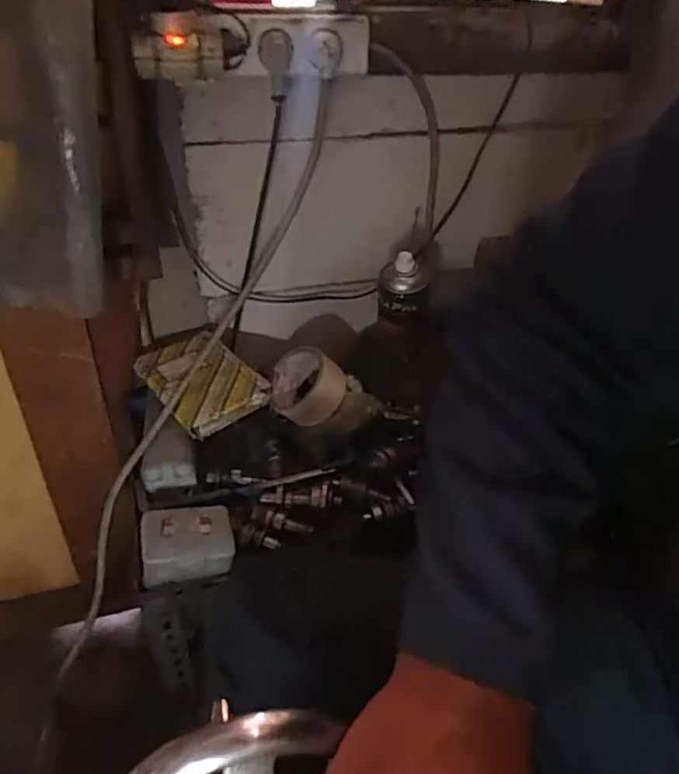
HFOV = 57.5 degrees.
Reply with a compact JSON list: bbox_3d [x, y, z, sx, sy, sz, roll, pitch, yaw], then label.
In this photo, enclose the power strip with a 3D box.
[{"bbox_3d":[-0.084,-0.353,0.640,0.256,0.061,0.067,-16,39,-22],"label":"power strip"}]

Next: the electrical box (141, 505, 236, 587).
[{"bbox_3d":[-0.153,0.156,0.629,0.090,0.038,0.067,-7,37,-12],"label":"electrical box"}]

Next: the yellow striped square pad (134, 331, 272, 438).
[{"bbox_3d":[-0.172,-0.009,0.770,0.114,0.036,0.164,-23,42,-30],"label":"yellow striped square pad"}]

